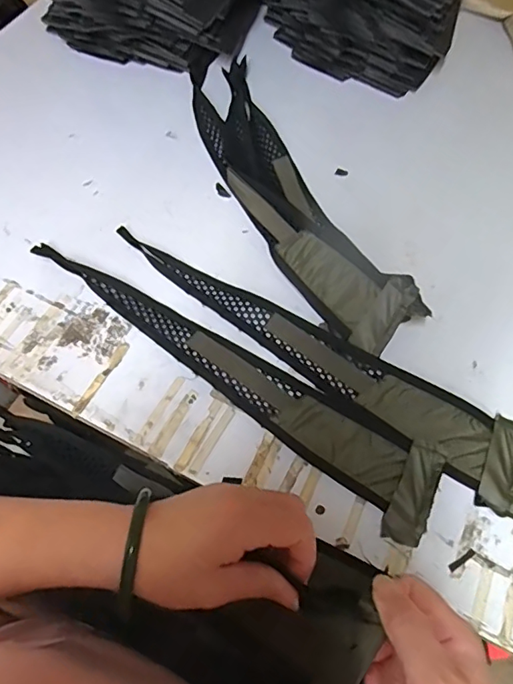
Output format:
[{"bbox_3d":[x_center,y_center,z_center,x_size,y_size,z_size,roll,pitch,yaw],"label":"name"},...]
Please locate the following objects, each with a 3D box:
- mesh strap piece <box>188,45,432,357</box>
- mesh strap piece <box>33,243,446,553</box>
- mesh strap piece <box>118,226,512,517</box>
[{"bbox_3d":[0.026,-0.201,0.601,0.108,0.049,0.492,-23,66,-11],"label":"mesh strap piece"},{"bbox_3d":[-0.034,0.028,0.506,0.460,0.013,0.082,31,68,14],"label":"mesh strap piece"},{"bbox_3d":[0.060,0.000,0.520,0.457,0.015,0.075,34,68,15],"label":"mesh strap piece"}]

